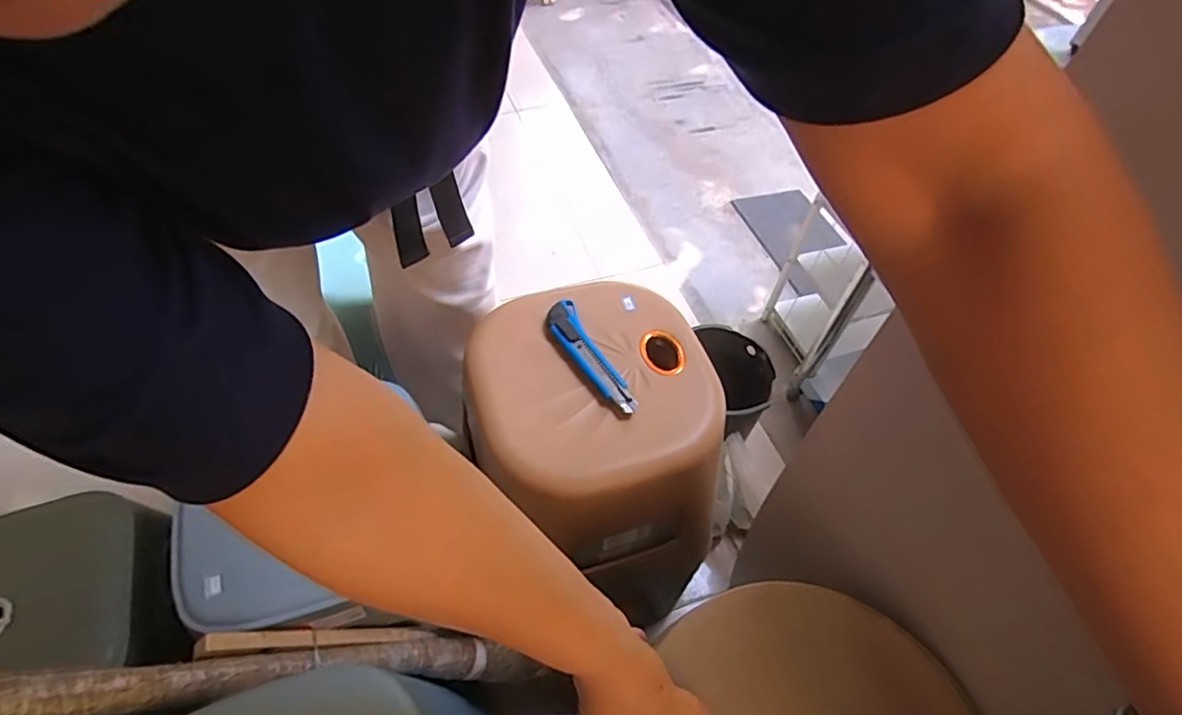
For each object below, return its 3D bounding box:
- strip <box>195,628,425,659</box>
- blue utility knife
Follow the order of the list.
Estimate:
[{"bbox_3d":[-0.282,0.293,0.615,0.020,0.225,0.017,-37,53,23],"label":"strip"},{"bbox_3d":[-0.004,0.000,0.652,0.038,0.020,0.156,-21,57,-18],"label":"blue utility knife"}]

